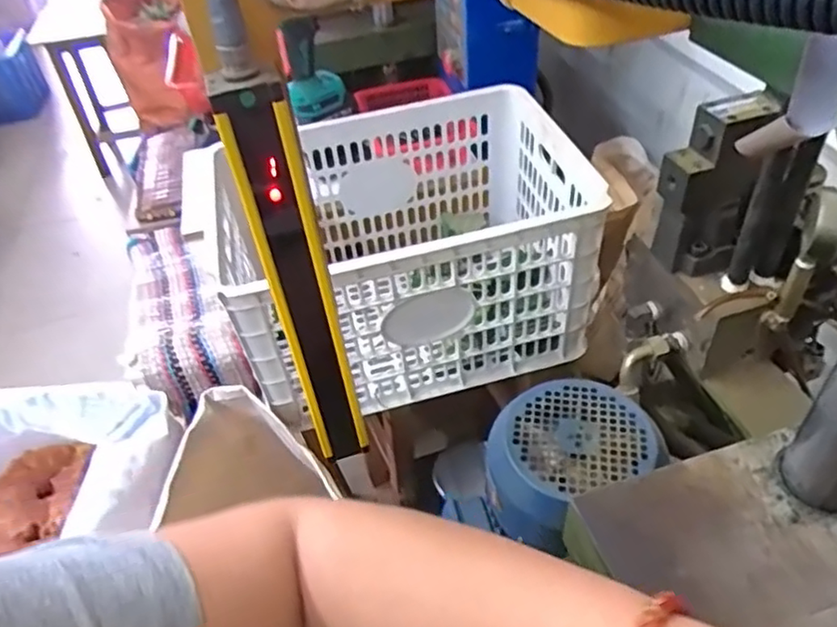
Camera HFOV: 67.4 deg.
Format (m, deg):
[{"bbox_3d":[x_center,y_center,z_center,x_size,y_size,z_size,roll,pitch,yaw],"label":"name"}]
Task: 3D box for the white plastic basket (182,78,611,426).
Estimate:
[{"bbox_3d":[-0.022,-0.093,0.921,0.465,0.275,0.351,-13,44,-7],"label":"white plastic basket"}]

